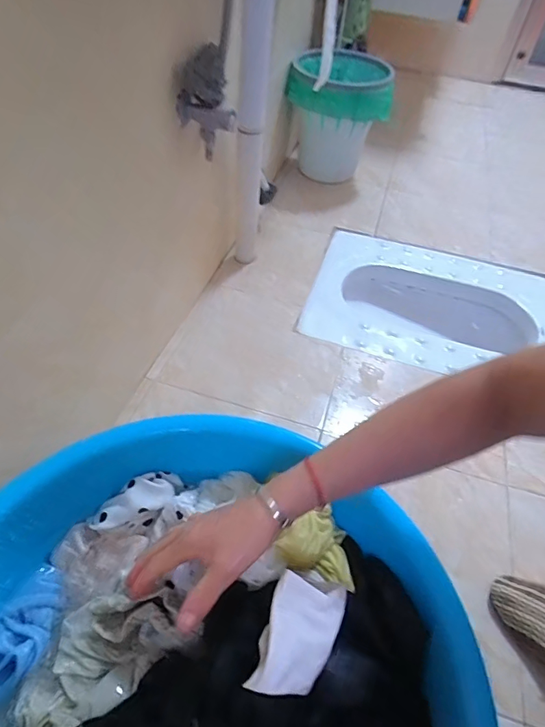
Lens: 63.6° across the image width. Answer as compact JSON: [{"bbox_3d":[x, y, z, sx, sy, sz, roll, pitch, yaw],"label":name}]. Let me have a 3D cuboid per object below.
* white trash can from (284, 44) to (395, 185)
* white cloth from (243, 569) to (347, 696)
[{"bbox_3d":[0.168,-0.651,1.217,0.246,0.325,0.246,3,48,-4],"label":"white trash can"},{"bbox_3d":[0.022,0.222,0.364,0.058,0.015,0.097,21,50,12],"label":"white cloth"}]

